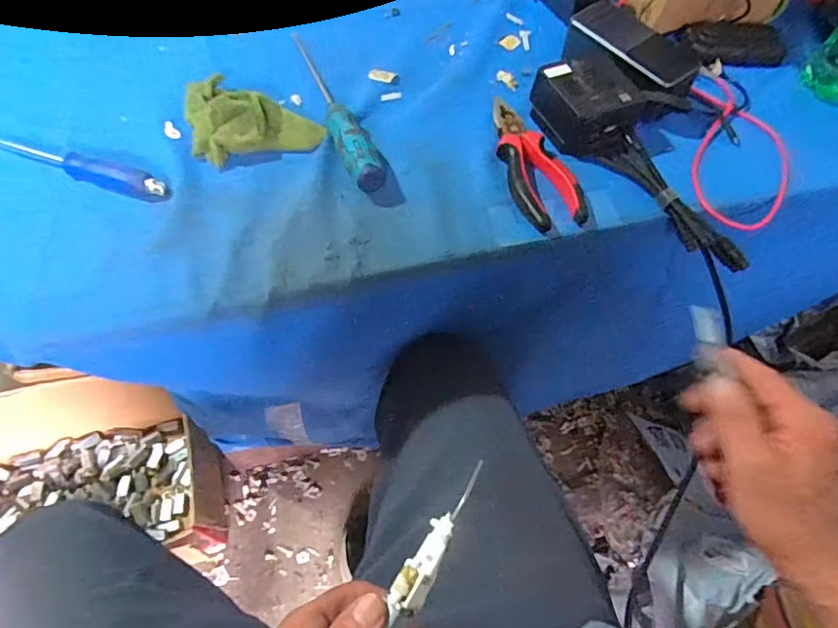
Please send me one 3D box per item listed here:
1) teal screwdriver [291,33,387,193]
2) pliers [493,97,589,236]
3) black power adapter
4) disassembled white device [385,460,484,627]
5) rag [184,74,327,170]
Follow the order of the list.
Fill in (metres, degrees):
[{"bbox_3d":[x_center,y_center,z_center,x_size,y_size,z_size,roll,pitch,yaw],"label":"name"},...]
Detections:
[{"bbox_3d":[-0.076,-0.204,0.517,0.036,0.029,0.238,-15,61,-12],"label":"teal screwdriver"},{"bbox_3d":[0.097,-0.137,0.496,0.057,0.018,0.147,-17,62,-13],"label":"pliers"},{"bbox_3d":[0.155,-0.197,0.517,0.075,0.050,0.092,-31,66,-20],"label":"black power adapter"},{"bbox_3d":[0.004,0.133,0.297,0.018,0.011,0.114,27,75,12],"label":"disassembled white device"},{"bbox_3d":[-0.154,-0.192,0.498,0.117,0.041,0.110,-17,62,-13],"label":"rag"}]

